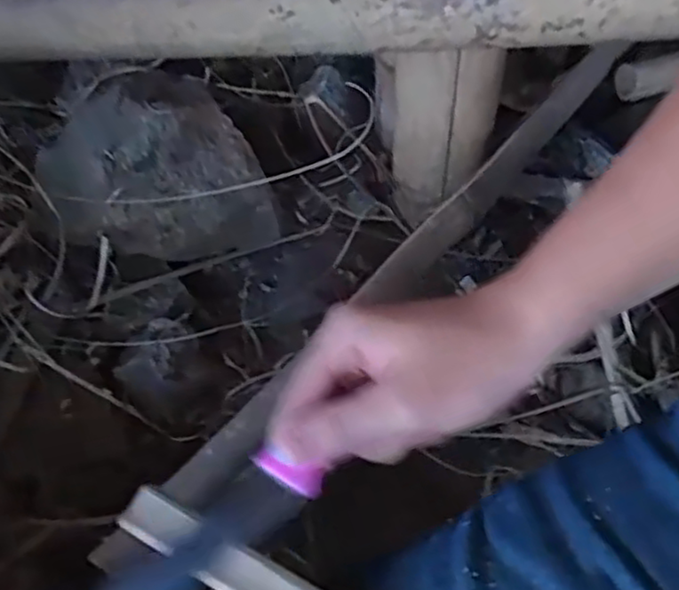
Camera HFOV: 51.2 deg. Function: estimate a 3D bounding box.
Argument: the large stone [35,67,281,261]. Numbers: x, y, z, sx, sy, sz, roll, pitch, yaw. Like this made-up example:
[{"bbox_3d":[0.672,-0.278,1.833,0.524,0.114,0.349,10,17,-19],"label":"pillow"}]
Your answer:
[{"bbox_3d":[-0.146,-0.098,0.543,0.158,0.081,0.143,-19,55,-12],"label":"large stone"}]

